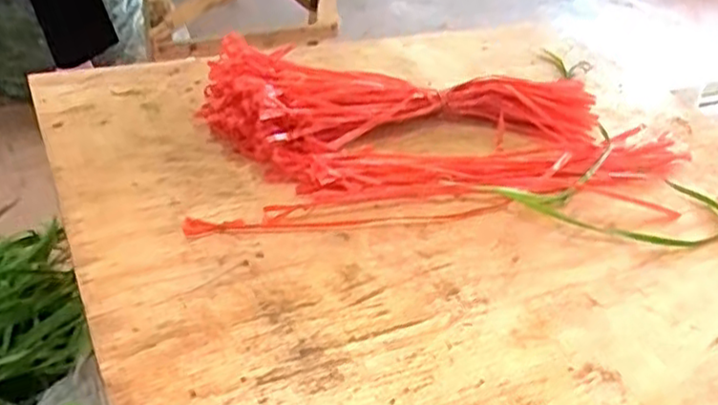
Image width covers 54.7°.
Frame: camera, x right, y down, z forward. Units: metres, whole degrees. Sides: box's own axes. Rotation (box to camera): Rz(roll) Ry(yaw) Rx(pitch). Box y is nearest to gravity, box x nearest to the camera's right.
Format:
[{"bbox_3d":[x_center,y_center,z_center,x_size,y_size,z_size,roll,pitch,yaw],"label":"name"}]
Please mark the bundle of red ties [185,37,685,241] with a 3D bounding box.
[{"bbox_3d":[0.076,-0.063,0.562,0.403,0.063,0.195,0,35,-9],"label":"bundle of red ties"}]

